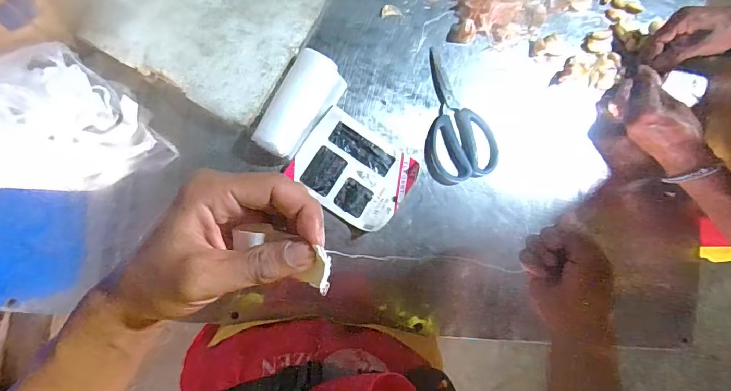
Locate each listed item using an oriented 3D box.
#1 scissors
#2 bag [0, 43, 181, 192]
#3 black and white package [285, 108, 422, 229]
[{"bbox_3d":[0.119,-0.110,0.563,0.097,0.013,0.183,-17,88,-6],"label":"scissors"},{"bbox_3d":[-0.383,-0.085,0.480,0.237,0.142,0.147,-5,87,-5],"label":"bag"},{"bbox_3d":[-0.014,-0.031,0.540,0.151,0.009,0.117,34,84,-2],"label":"black and white package"}]

